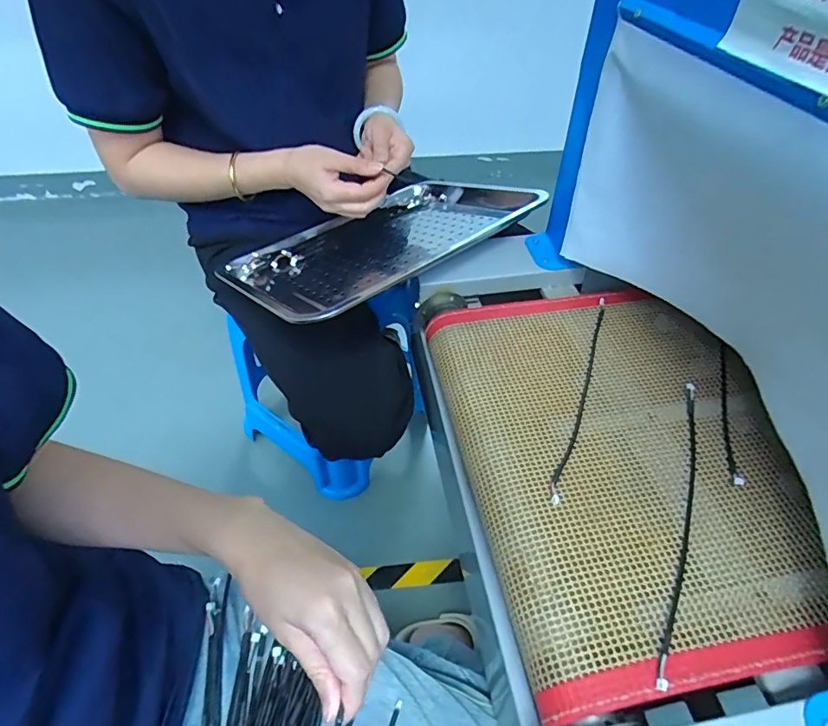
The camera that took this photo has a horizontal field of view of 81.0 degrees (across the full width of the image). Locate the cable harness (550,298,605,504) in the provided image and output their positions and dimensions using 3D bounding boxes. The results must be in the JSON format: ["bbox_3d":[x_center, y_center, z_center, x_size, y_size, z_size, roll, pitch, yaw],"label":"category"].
[{"bbox_3d":[0.173,0.024,0.493,0.013,0.013,0.280,17,49,17],"label":"cable harness"}]

